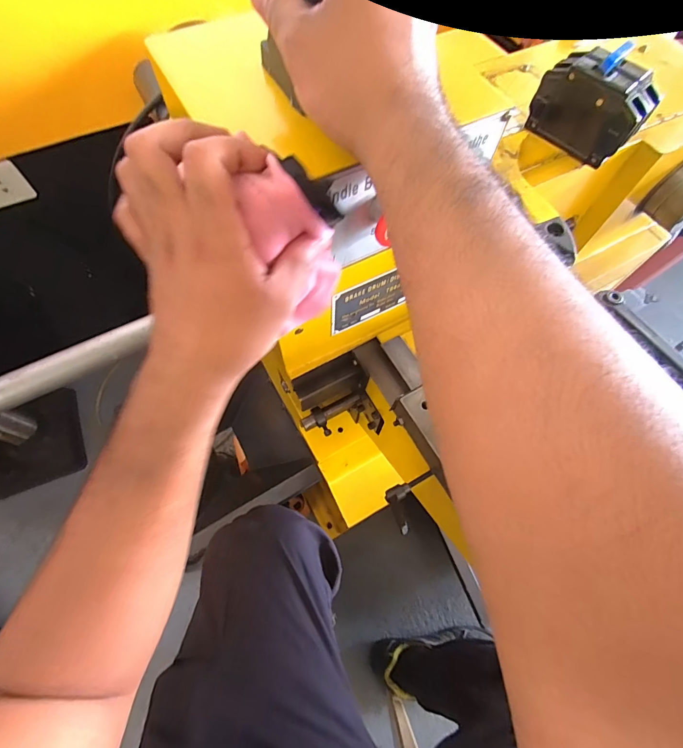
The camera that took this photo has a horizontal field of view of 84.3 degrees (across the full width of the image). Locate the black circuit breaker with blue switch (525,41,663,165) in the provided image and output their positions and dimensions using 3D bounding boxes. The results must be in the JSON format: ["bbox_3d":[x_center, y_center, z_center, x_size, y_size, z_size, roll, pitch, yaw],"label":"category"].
[{"bbox_3d":[0.237,-0.254,0.354,0.051,0.070,0.096,-42,74,-18],"label":"black circuit breaker with blue switch"}]

